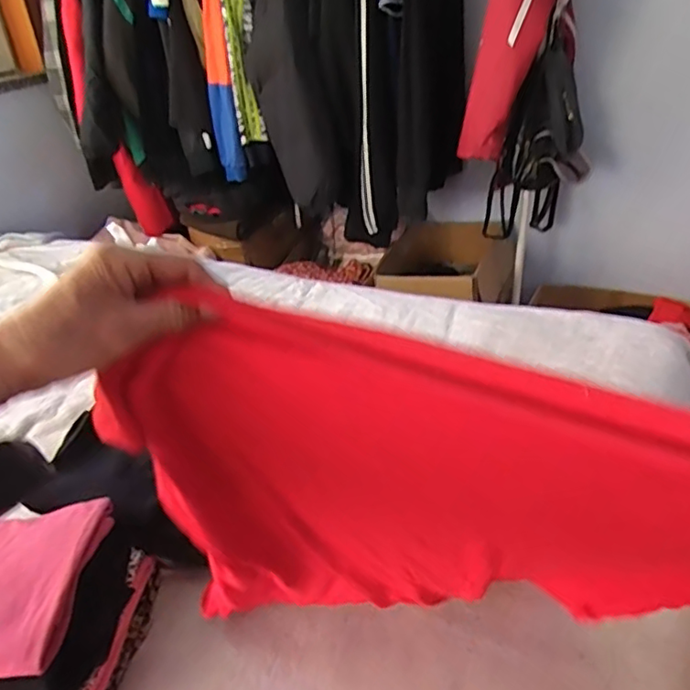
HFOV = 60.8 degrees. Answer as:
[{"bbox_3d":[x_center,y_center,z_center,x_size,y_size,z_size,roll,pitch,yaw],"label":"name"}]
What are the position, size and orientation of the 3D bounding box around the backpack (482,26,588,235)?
[{"bbox_3d":[0.472,-0.483,1.441,0.220,0.444,0.170,9,35,20],"label":"backpack"}]

